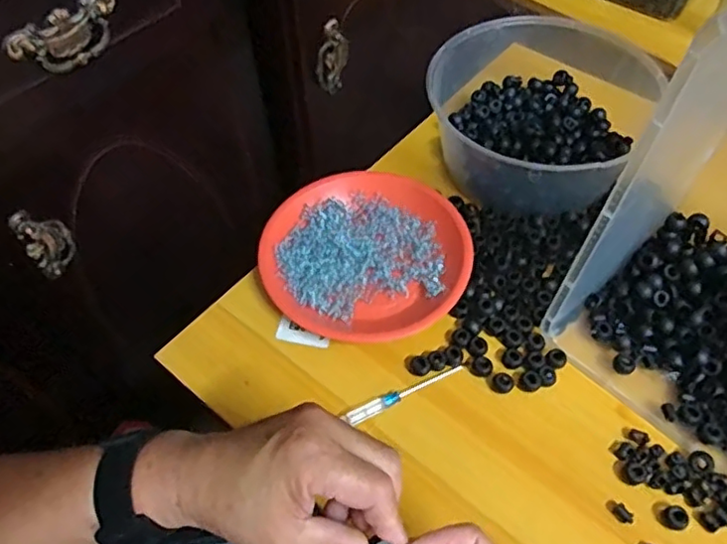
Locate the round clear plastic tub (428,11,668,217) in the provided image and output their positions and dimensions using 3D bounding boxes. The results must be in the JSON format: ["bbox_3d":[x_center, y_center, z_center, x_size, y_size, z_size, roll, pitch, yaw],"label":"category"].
[{"bbox_3d":[0.168,-0.173,0.638,0.202,0.092,0.203,0,55,0],"label":"round clear plastic tub"}]

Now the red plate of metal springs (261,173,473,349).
[{"bbox_3d":[0.005,-0.021,0.602,0.191,0.029,0.192,0,55,0],"label":"red plate of metal springs"}]

